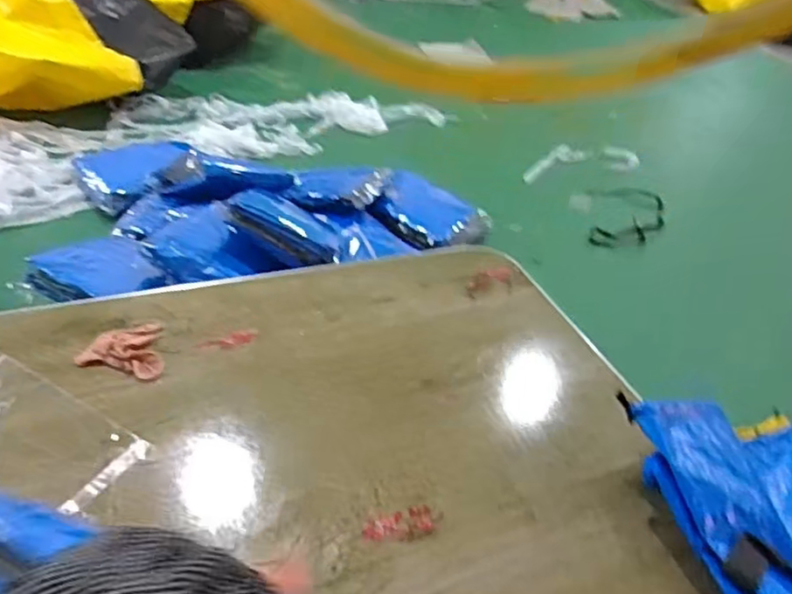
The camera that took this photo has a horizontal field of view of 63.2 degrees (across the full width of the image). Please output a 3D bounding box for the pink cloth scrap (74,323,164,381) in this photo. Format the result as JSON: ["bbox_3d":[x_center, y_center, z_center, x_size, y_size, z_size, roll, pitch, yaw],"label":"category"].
[{"bbox_3d":[-0.282,0.050,0.688,0.085,0.018,0.076,12,39,2],"label":"pink cloth scrap"}]

